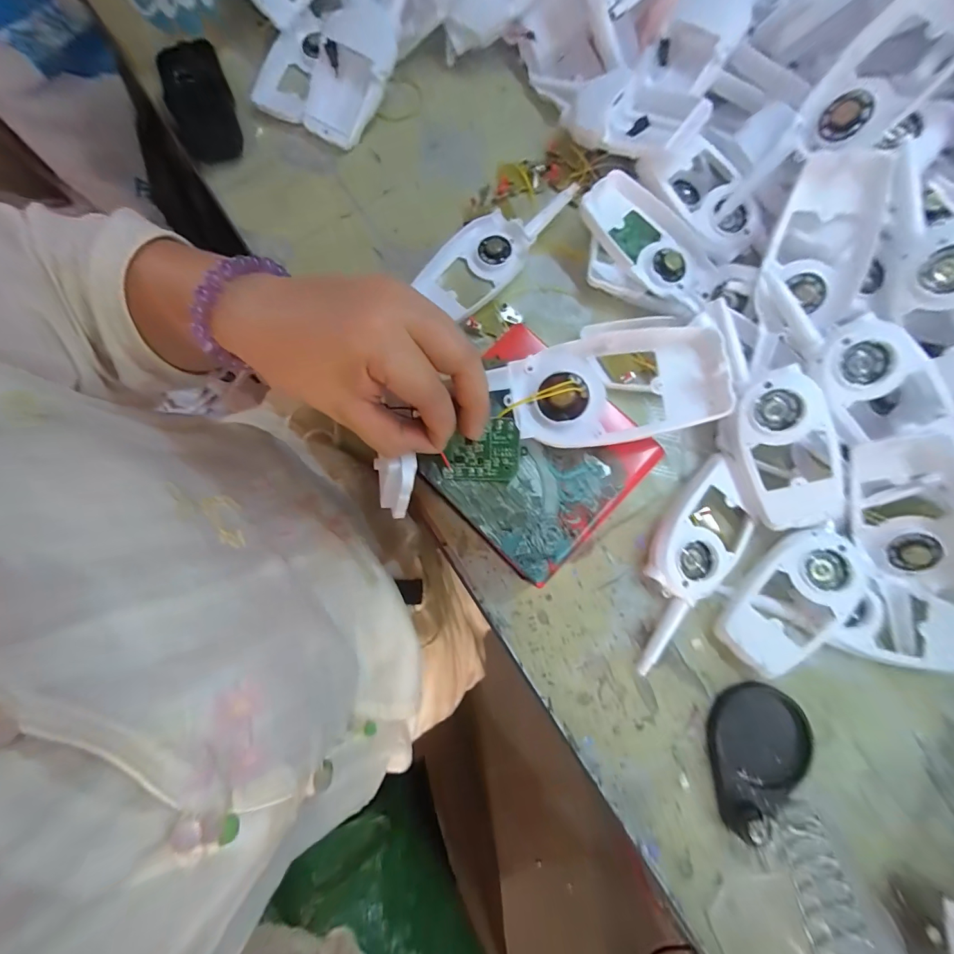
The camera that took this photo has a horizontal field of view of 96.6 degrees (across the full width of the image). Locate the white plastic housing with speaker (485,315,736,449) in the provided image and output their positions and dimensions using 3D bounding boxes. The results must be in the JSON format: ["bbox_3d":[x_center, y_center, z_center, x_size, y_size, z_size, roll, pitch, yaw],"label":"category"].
[{"bbox_3d":[0.069,-0.048,0.229,0.115,0.026,0.060,-10,80,-1],"label":"white plastic housing with speaker"}]

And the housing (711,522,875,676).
[{"bbox_3d":[0.219,0.085,0.298,0.109,0.029,0.058,-38,82,-6],"label":"housing"}]

